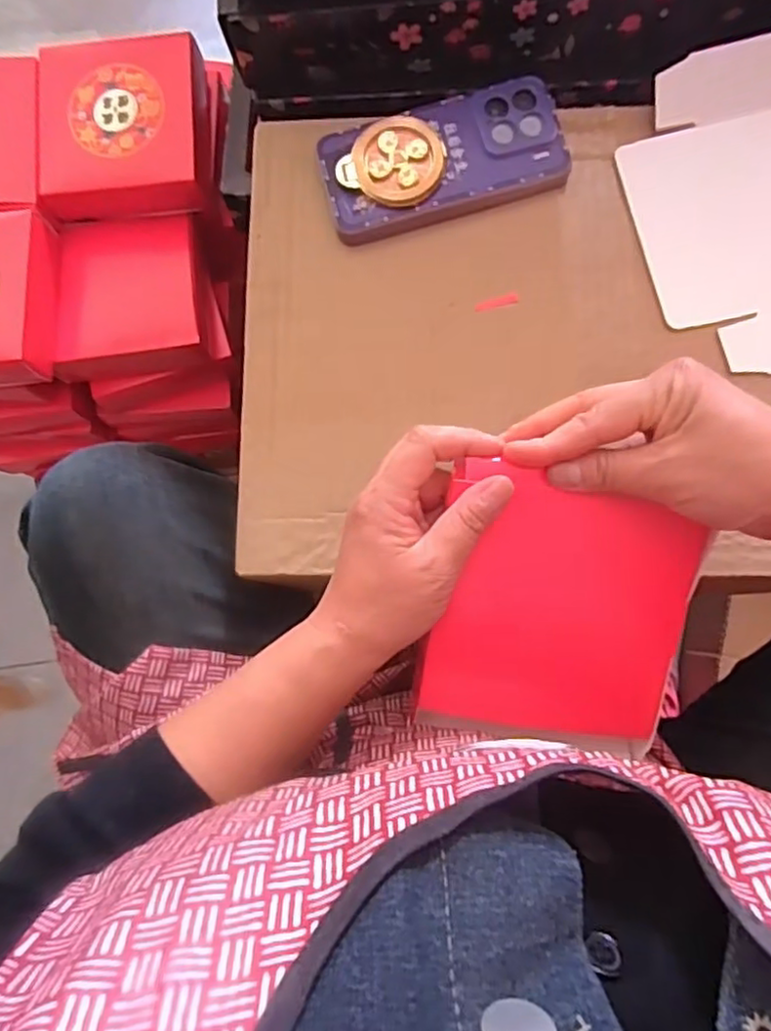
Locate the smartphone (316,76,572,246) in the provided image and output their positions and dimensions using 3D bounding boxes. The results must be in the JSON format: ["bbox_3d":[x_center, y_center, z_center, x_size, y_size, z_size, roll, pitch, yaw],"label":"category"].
[{"bbox_3d":[0.036,-0.223,0.403,0.149,0.022,0.073,-15,81,-1],"label":"smartphone"}]

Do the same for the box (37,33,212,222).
[{"bbox_3d":[-0.216,-0.316,0.528,0.133,0.055,0.137,-2,81,1],"label":"box"}]

